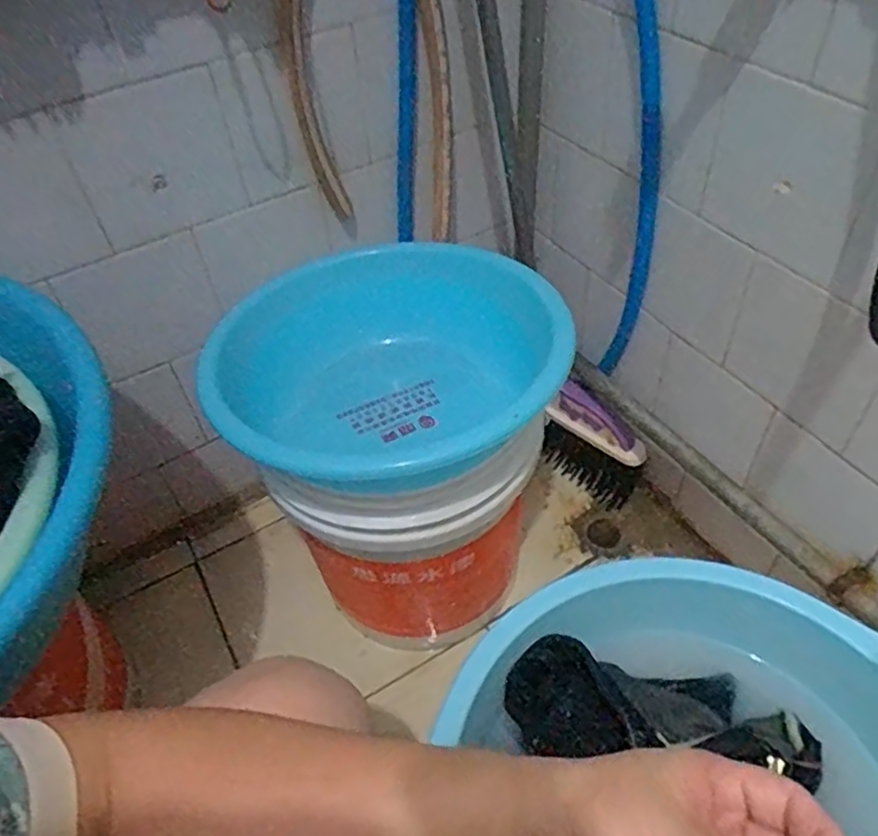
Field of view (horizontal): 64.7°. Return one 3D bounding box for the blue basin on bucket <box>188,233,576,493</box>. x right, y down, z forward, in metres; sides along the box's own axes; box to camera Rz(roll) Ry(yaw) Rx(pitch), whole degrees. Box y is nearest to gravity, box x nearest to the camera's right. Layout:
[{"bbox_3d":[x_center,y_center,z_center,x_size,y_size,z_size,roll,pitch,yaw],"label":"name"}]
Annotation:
[{"bbox_3d":[-0.051,-0.043,0.700,0.342,0.129,0.305,-15,48,-7],"label":"blue basin on bucket"}]

